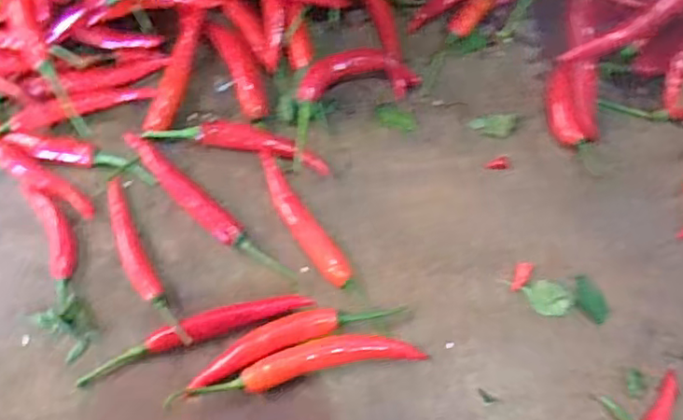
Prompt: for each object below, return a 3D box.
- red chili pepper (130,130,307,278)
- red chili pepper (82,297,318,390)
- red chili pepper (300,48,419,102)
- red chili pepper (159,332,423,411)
[{"bbox_3d":[-0.107,0.001,0.490,0.174,0.015,0.020,40,80,10],"label":"red chili pepper"},{"bbox_3d":[-0.111,0.090,0.462,0.182,0.029,0.019,-18,76,-3],"label":"red chili pepper"},{"bbox_3d":[0.012,-0.110,0.509,0.099,0.012,0.041,-8,76,-16],"label":"red chili pepper"},{"bbox_3d":[-0.034,0.112,0.457,0.184,0.016,0.027,-11,76,-1],"label":"red chili pepper"}]

